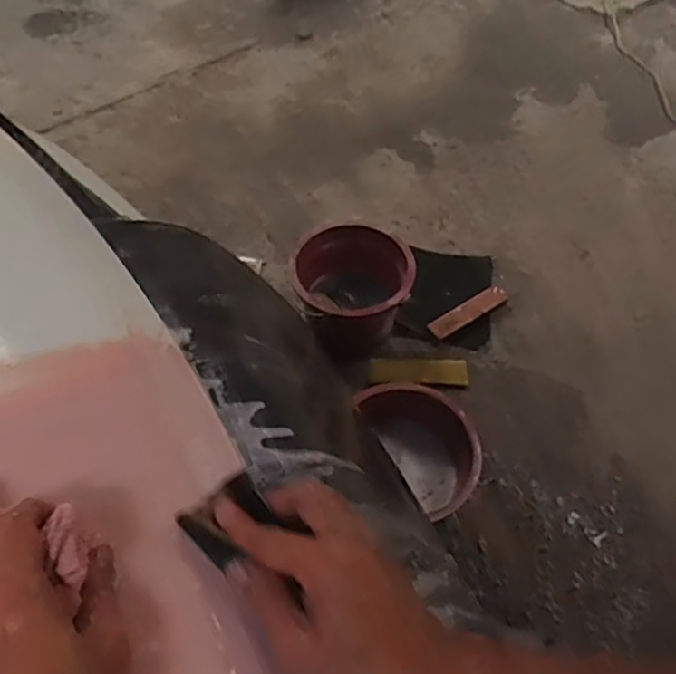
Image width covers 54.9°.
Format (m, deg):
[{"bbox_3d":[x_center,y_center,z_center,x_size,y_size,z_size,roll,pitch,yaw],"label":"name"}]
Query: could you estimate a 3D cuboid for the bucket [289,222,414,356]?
[{"bbox_3d":[0.040,-0.095,1.540,0.262,0.217,0.245,-1,56,1],"label":"bucket"}]

